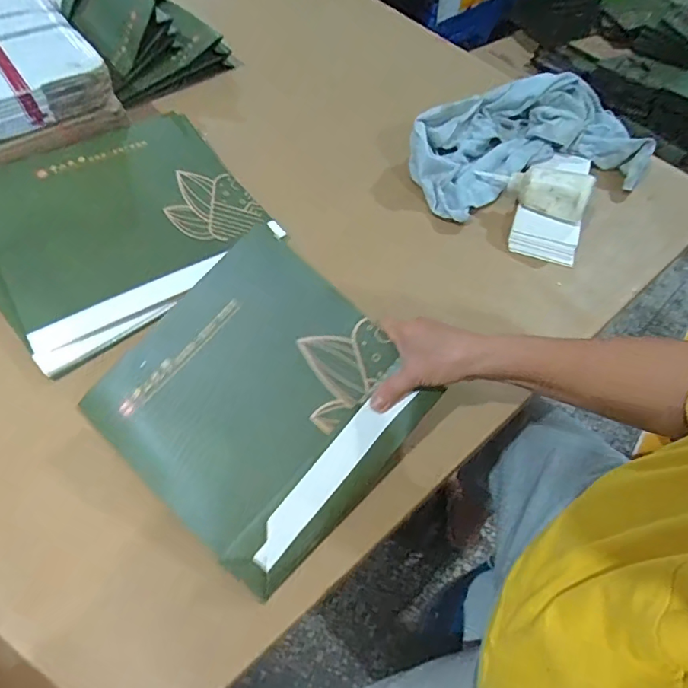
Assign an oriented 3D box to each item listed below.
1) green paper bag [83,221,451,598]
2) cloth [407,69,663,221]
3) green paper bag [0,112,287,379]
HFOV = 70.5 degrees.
[{"bbox_3d":[-0.083,0.054,0.491,0.268,0.030,0.264,42,79,8],"label":"green paper bag"},{"bbox_3d":[0.289,-0.326,0.792,0.378,0.083,0.231,-12,59,-12],"label":"cloth"},{"bbox_3d":[-0.310,-0.167,0.668,0.363,0.033,0.341,-33,66,-23],"label":"green paper bag"}]

